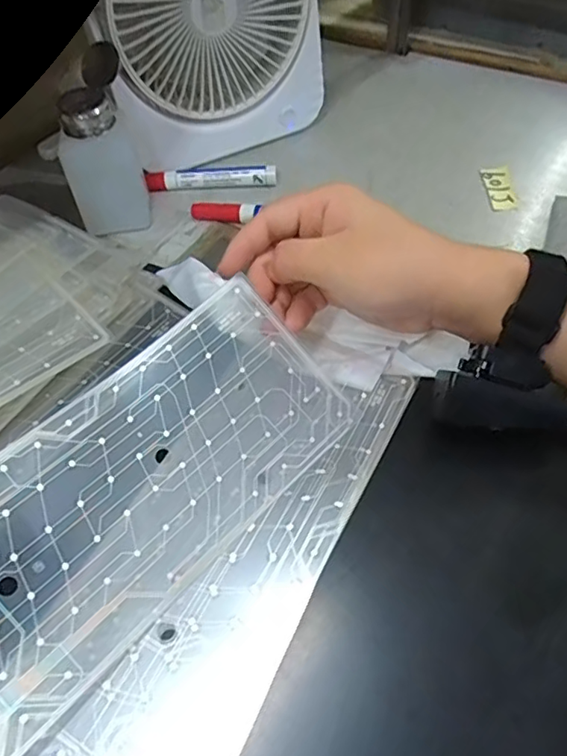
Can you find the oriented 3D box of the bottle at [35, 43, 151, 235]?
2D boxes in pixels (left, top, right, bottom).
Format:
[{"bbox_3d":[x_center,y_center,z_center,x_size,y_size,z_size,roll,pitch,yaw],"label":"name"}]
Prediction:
[{"bbox_3d":[-0.141,-0.175,0.443,0.053,0.116,0.065,-3,51,2],"label":"bottle"}]

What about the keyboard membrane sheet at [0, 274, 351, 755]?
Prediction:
[{"bbox_3d":[-0.123,0.097,0.256,0.109,0.023,0.383,49,60,0],"label":"keyboard membrane sheet"}]

